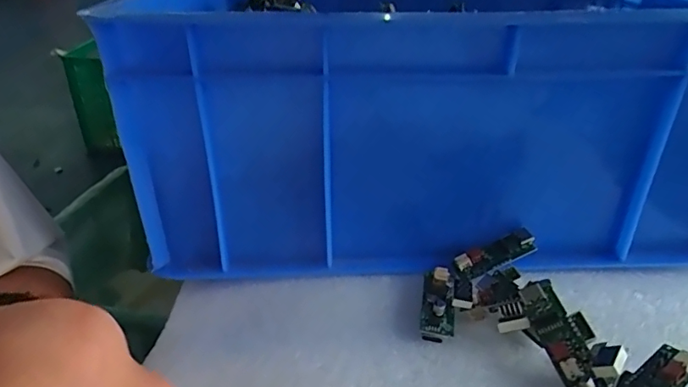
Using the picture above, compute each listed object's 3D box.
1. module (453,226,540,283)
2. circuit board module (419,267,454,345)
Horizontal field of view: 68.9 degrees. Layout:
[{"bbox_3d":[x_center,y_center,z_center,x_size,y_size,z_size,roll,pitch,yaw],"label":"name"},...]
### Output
[{"bbox_3d":[0.070,0.028,0.236,0.037,0.008,0.016,-25,32,0],"label":"module"},{"bbox_3d":[0.041,0.047,0.219,0.013,0.011,0.037,5,30,9],"label":"circuit board module"}]

